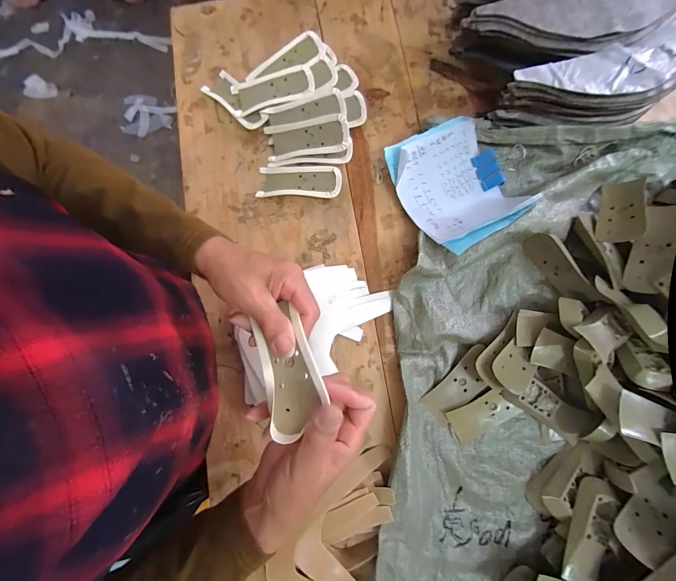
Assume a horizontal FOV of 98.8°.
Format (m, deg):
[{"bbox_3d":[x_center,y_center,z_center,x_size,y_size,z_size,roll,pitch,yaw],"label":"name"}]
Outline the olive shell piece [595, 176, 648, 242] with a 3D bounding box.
[{"bbox_3d":[0.365,-0.105,0.373,0.008,0.046,0.103,39,65,-23],"label":"olive shell piece"}]

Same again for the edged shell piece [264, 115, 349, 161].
[{"bbox_3d":[-0.044,-0.211,0.403,0.115,0.007,0.044,-1,107,12],"label":"edged shell piece"}]

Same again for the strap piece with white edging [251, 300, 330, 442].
[{"bbox_3d":[-0.040,0.062,0.233,0.044,0.020,0.095,-20,80,-4],"label":"strap piece with white edging"}]

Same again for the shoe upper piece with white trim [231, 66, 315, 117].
[{"bbox_3d":[-0.091,-0.282,0.406,0.115,0.013,0.041,-11,79,-2],"label":"shoe upper piece with white trim"}]

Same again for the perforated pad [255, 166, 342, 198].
[{"bbox_3d":[-0.055,-0.153,0.408,0.116,0.017,0.045,4,79,1],"label":"perforated pad"}]

